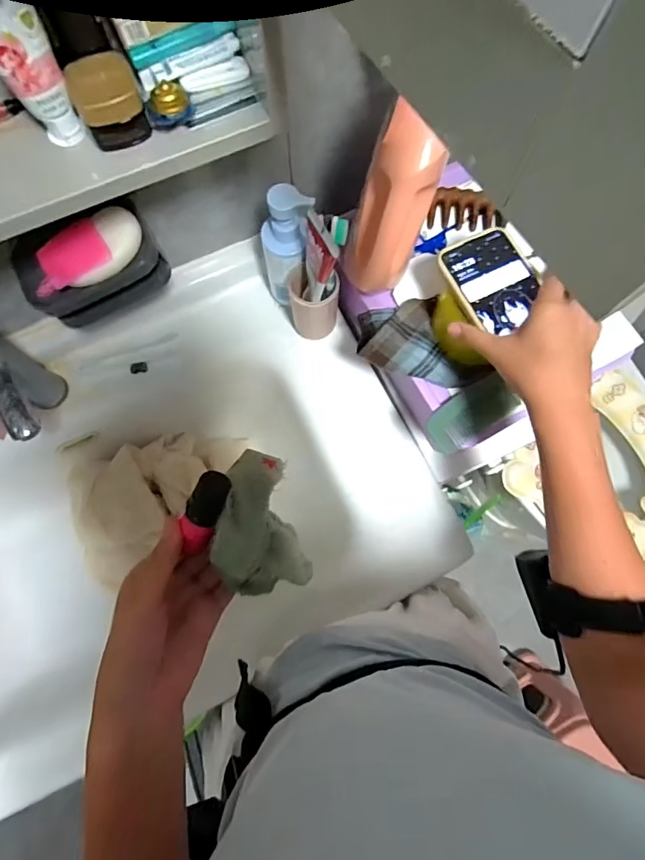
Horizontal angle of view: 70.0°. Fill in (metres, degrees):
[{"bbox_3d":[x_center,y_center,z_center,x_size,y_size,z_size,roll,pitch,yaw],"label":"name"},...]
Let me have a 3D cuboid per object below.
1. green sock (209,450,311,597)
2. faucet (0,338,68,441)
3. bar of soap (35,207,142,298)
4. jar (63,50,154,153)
[{"bbox_3d":[-0.046,0.066,0.331,0.051,0.083,0.097,-16,77,-4],"label":"green sock"},{"bbox_3d":[-0.333,-0.044,0.503,0.042,0.182,0.131,-34,79,-8],"label":"faucet"},{"bbox_3d":[-0.220,-0.164,0.431,0.108,0.025,0.048,-34,79,-8],"label":"bar of soap"},{"bbox_3d":[-0.149,-0.232,0.325,0.043,0.041,0.039,-23,77,-6],"label":"jar"}]

